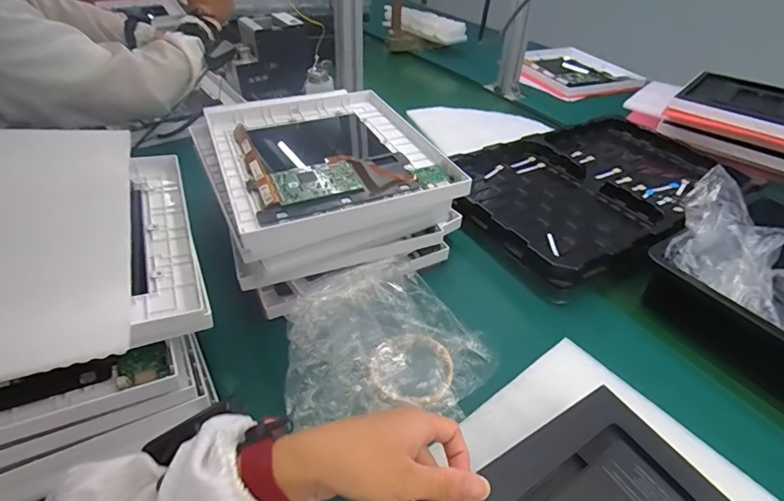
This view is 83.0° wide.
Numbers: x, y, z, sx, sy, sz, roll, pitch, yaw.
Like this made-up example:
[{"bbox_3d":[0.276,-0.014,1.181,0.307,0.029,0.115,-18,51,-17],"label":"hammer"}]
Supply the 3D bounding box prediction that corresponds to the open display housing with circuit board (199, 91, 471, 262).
[{"bbox_3d":[-0.095,-0.112,0.586,0.271,0.066,0.318,-14,43,-19],"label":"open display housing with circuit board"}]

